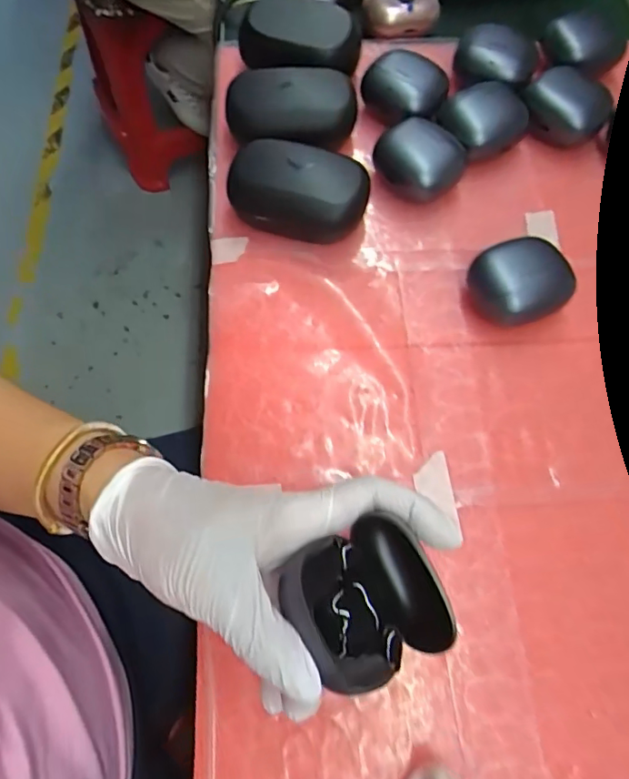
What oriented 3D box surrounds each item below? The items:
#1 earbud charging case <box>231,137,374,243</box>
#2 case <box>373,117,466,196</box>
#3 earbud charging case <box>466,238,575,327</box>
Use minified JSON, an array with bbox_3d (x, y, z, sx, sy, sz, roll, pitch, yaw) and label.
[{"bbox_3d":[-0.009,-0.123,0.321,0.084,0.037,0.052,14,70,6],"label":"earbud charging case"},{"bbox_3d":[0.070,-0.149,0.333,0.049,0.031,0.043,41,74,15],"label":"case"},{"bbox_3d":[0.120,-0.061,0.300,0.054,0.030,0.048,-25,71,-9],"label":"earbud charging case"}]

